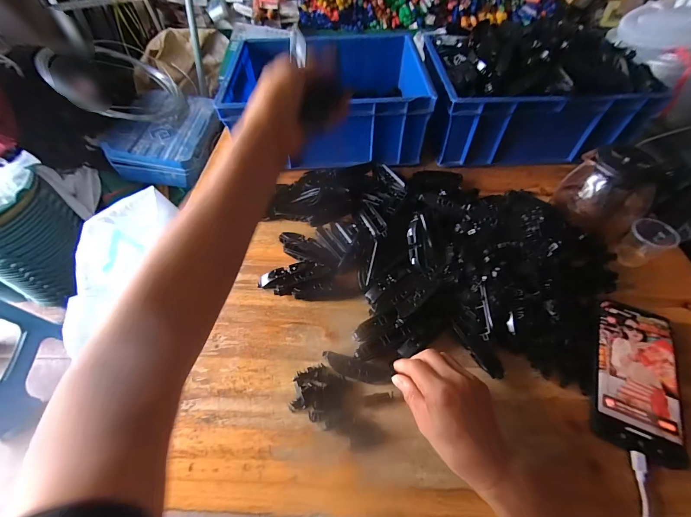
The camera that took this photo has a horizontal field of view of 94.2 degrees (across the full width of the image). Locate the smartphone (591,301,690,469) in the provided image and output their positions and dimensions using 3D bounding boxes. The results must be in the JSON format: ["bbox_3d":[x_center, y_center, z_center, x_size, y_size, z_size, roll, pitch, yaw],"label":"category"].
[{"bbox_3d":[0.305,0.118,0.339,0.078,0.009,0.160,18,55,14],"label":"smartphone"}]

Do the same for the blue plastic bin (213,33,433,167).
[{"bbox_3d":[-0.032,-0.301,0.605,0.323,0.121,0.253,-2,53,-1],"label":"blue plastic bin"}]

